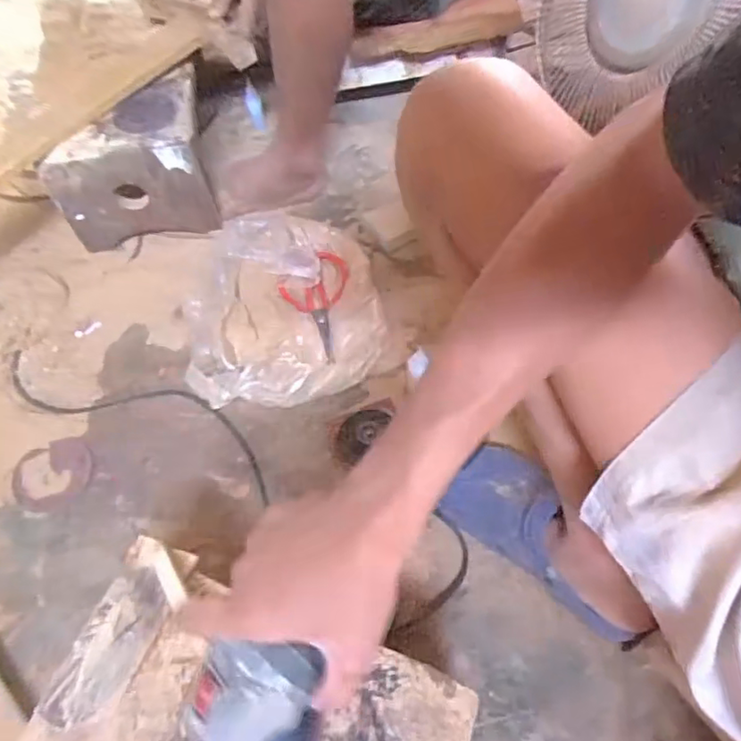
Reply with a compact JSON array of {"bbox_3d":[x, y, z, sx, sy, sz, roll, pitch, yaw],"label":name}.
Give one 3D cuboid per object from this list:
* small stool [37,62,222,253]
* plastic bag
[{"bbox_3d":[-0.363,-0.314,0.912,0.223,0.190,0.135,-9,58,-4],"label":"small stool"},{"bbox_3d":[-0.123,-0.092,0.828,0.274,0.097,0.315,-9,59,-5],"label":"plastic bag"}]

